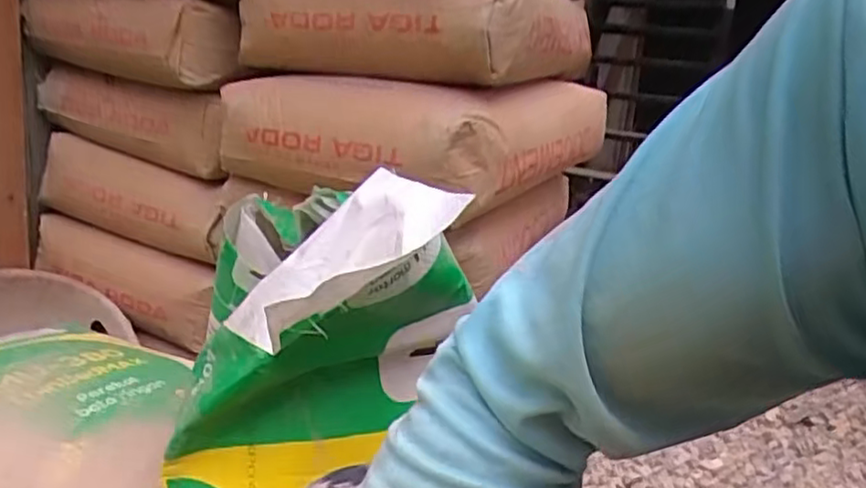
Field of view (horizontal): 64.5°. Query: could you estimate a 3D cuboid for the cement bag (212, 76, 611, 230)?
[{"bbox_3d":[-0.001,-0.173,1.088,0.386,0.156,0.577,10,12,27],"label":"cement bag"}]

